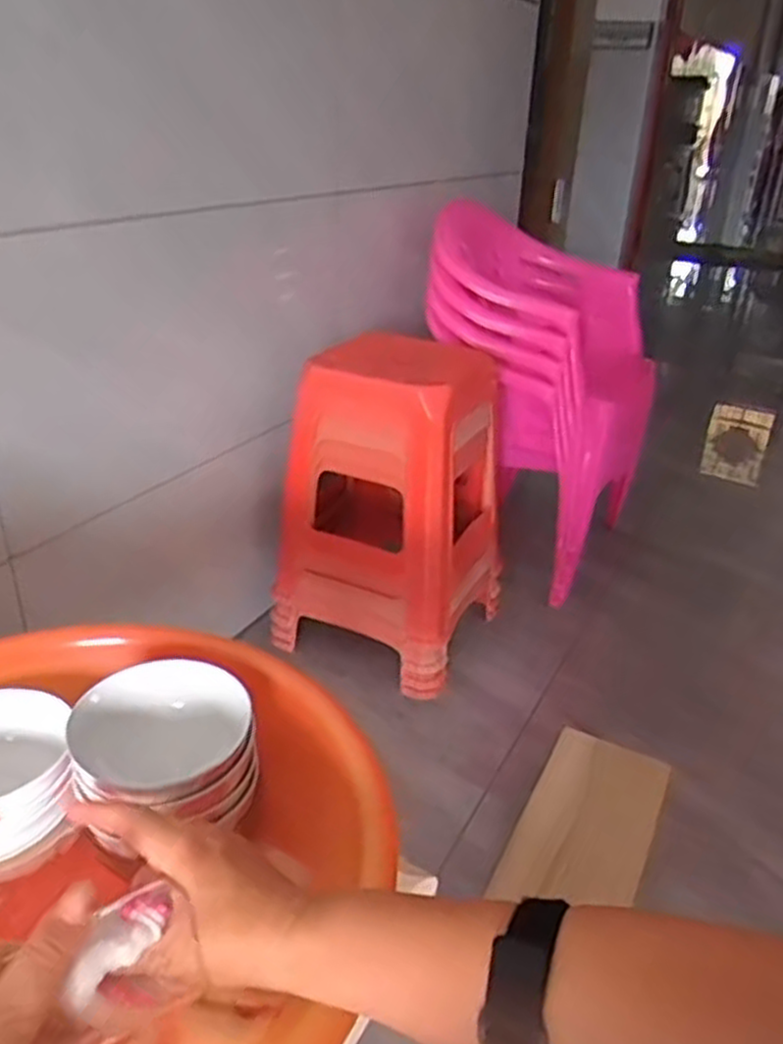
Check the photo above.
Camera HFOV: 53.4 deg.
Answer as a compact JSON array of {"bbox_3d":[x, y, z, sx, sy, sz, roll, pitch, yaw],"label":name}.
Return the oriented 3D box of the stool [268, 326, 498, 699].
[{"bbox_3d":[0.013,-0.045,1.514,0.360,0.555,0.367,14,31,20],"label":"stool"}]

